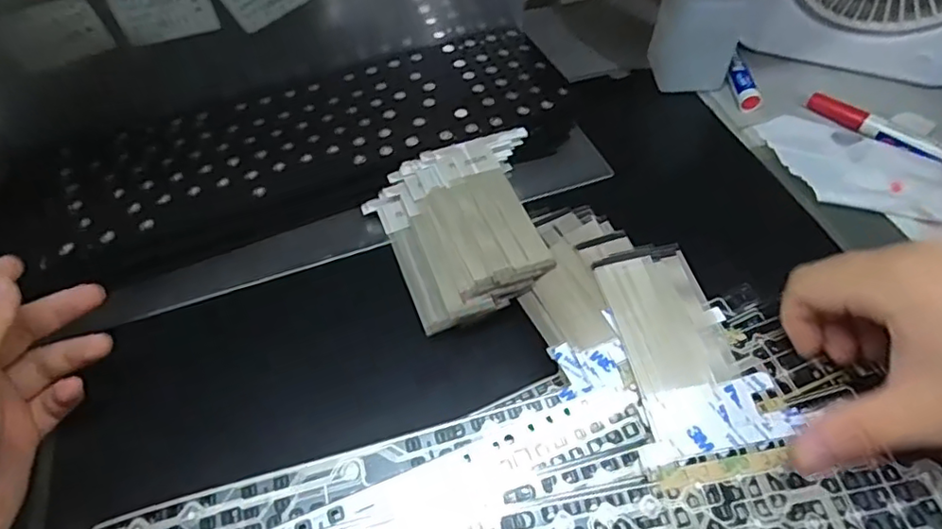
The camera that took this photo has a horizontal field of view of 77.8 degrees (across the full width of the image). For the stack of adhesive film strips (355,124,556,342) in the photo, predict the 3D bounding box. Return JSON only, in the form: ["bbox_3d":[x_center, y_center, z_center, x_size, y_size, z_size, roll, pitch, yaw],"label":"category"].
[{"bbox_3d":[0.003,-0.025,0.373,0.112,0.031,0.121,-22,55,-15],"label":"stack of adhesive film strips"}]

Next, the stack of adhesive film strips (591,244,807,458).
[{"bbox_3d":[0.108,0.037,0.296,0.064,0.008,0.113,-8,52,-5],"label":"stack of adhesive film strips"}]

